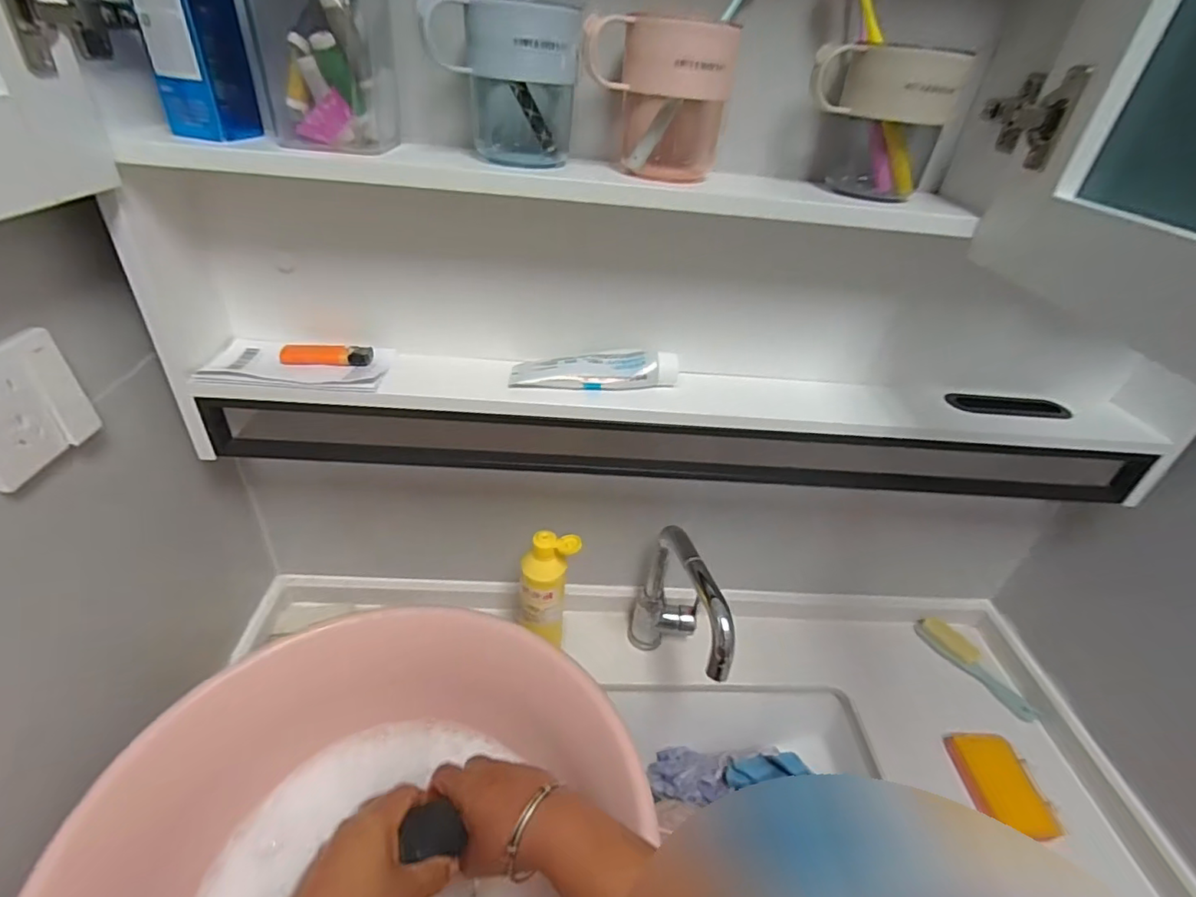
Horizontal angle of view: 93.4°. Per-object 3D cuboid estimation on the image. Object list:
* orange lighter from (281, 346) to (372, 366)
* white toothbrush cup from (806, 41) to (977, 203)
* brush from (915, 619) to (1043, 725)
[{"bbox_3d":[-0.261,-0.090,0.542,0.080,0.016,0.020,-4,37,-14],"label":"orange lighter"},{"bbox_3d":[0.218,-0.254,0.442,0.102,0.099,0.056,20,38,19],"label":"white toothbrush cup"},{"bbox_3d":[0.520,0.300,0.777,0.035,0.039,0.163,-17,42,-29],"label":"brush"}]

